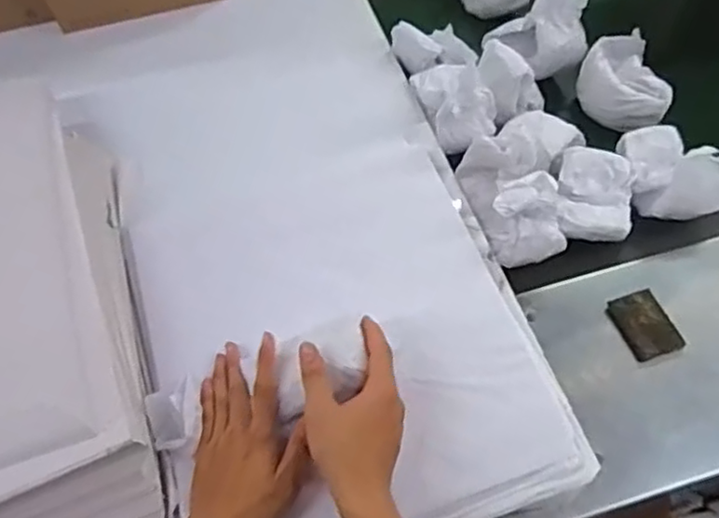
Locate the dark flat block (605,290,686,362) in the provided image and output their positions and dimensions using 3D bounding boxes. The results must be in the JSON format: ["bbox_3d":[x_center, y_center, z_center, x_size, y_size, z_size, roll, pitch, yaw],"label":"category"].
[{"bbox_3d":[0.299,0.070,0.685,0.056,0.010,0.071,-19,58,-9],"label":"dark flat block"}]

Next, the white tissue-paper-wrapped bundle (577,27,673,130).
[{"bbox_3d":[0.333,-0.217,0.834,0.088,0.063,0.139,-9,57,-3],"label":"white tissue-paper-wrapped bundle"}]

